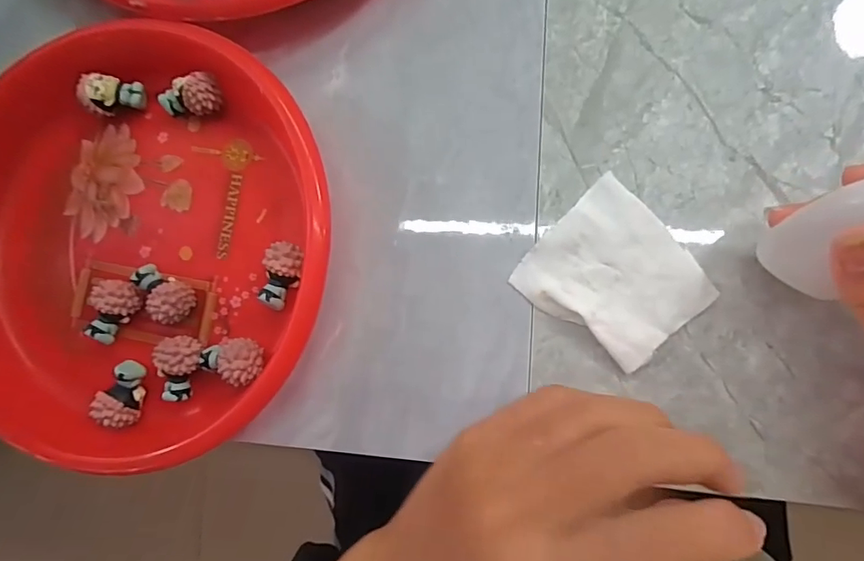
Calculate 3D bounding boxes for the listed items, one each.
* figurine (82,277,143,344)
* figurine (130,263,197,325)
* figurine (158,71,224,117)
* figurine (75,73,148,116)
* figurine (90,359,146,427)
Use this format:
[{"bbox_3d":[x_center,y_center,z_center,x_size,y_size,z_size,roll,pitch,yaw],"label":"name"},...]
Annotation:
[{"bbox_3d":[-0.148,0.012,0.230,0.017,0.018,0.030,40,93,9],"label":"figurine"},{"bbox_3d":[-0.124,0.007,0.227,0.026,0.019,0.018,26,91,9],"label":"figurine"},{"bbox_3d":[-0.115,-0.088,0.233,0.029,0.018,0.018,8,88,9],"label":"figurine"},{"bbox_3d":[-0.154,-0.089,0.240,0.025,0.018,0.018,12,89,9],"label":"figurine"},{"bbox_3d":[-0.143,0.052,0.227,0.015,0.019,0.029,8,88,9],"label":"figurine"}]

